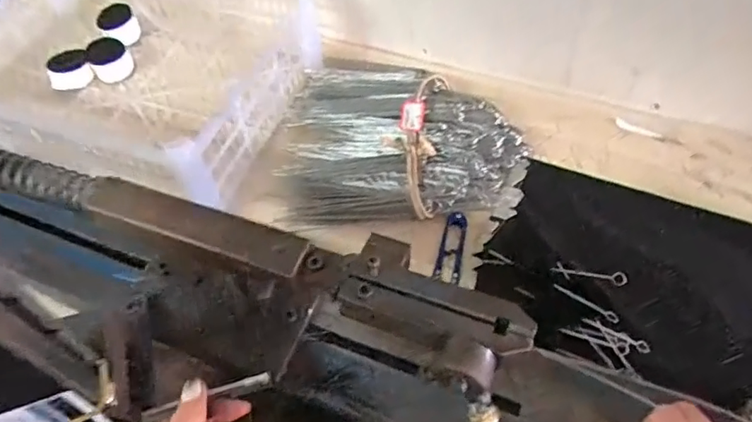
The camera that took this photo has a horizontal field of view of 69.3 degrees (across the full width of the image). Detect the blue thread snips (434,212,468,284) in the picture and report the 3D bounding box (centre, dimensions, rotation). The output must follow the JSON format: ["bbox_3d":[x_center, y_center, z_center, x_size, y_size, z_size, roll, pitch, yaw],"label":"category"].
[{"bbox_3d":[0.075,0.034,0.533,0.025,0.012,0.073,11,55,10],"label":"blue thread snips"}]

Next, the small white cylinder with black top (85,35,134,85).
[{"bbox_3d":[-0.331,-0.189,0.678,0.047,0.037,0.042,-28,58,-17],"label":"small white cylinder with black top"}]

